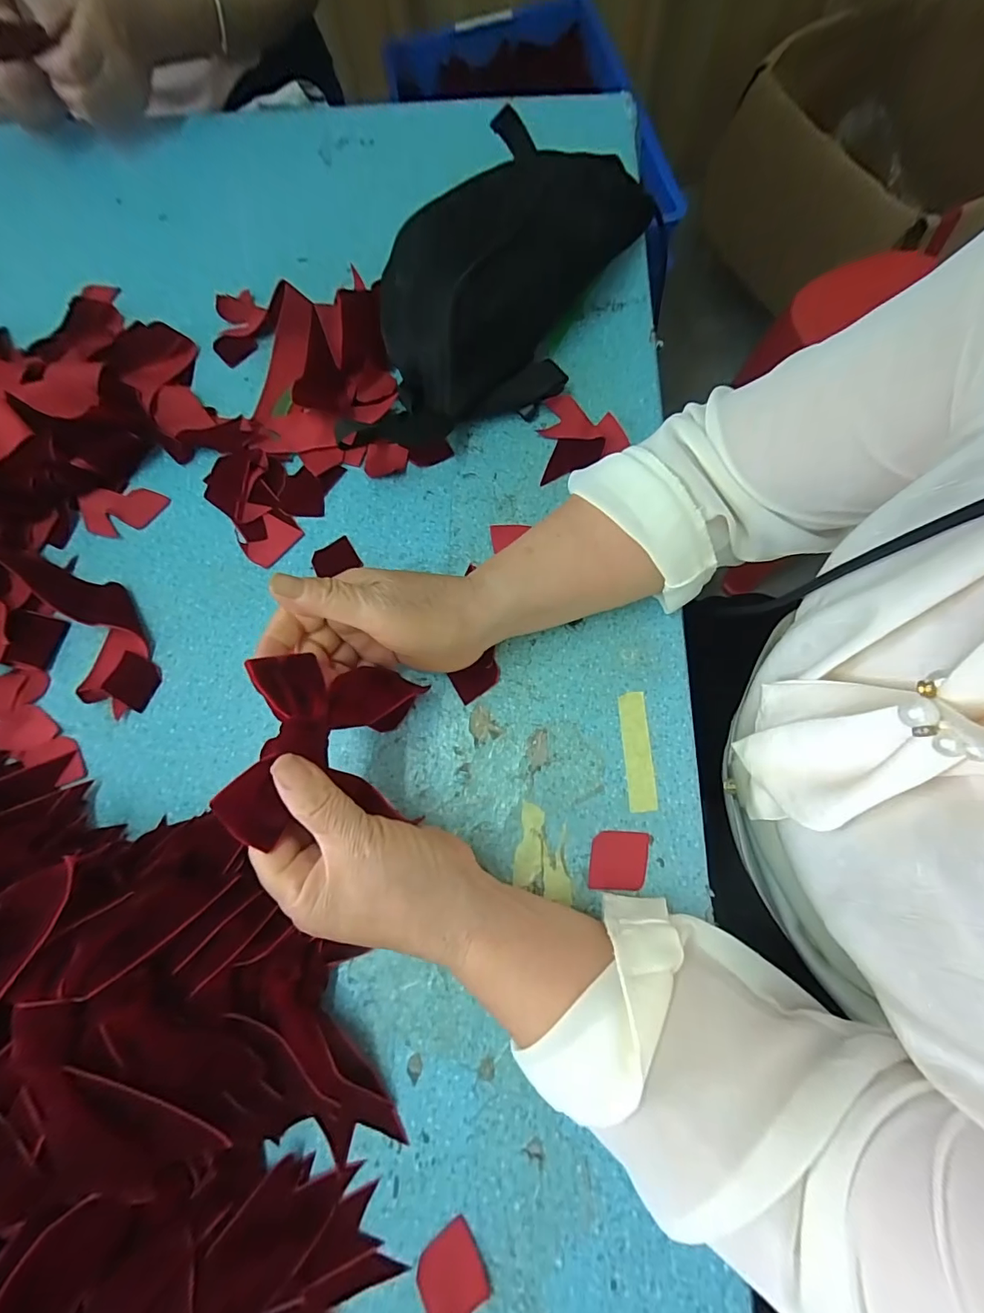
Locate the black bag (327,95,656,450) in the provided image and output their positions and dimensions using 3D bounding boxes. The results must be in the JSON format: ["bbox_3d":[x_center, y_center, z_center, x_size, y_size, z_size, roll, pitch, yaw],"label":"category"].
[{"bbox_3d":[0.008,-0.323,0.404,0.165,0.078,0.288,21,75,8],"label":"black bag"}]

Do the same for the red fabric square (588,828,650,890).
[{"bbox_3d":[0.079,0.126,0.300,0.035,0.004,0.034,3,73,3],"label":"red fabric square"}]

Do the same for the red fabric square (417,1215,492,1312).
[{"bbox_3d":[-0.020,0.313,0.244,0.034,0.005,0.032,-37,75,-9],"label":"red fabric square"}]

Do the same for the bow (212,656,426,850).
[{"bbox_3d":[-0.089,0.044,0.275,0.103,0.044,0.105,17,43,-33],"label":"bow"}]

